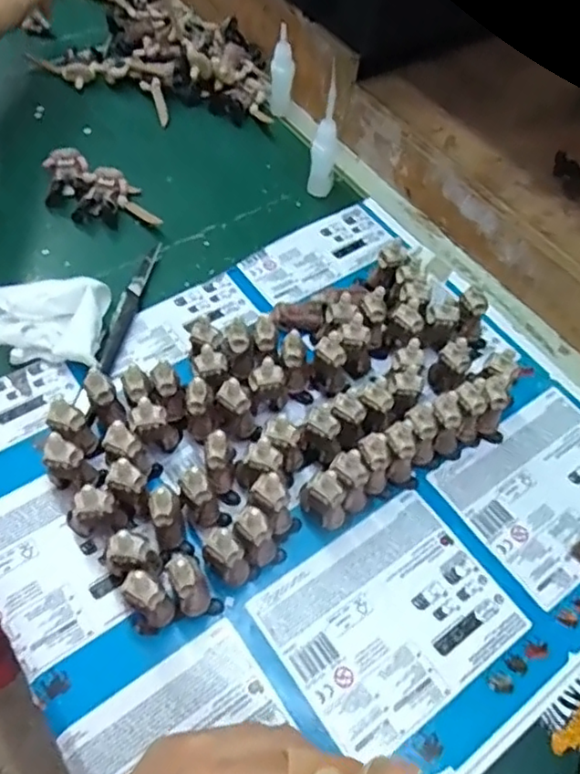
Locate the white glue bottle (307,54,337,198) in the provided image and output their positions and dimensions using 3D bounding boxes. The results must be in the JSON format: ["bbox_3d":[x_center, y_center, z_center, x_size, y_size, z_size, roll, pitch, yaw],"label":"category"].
[{"bbox_3d":[0.031,-0.216,0.538,0.022,0.105,0.028,9,56,1],"label":"white glue bottle"}]

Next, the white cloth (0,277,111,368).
[{"bbox_3d":[-0.192,-0.051,0.457,0.107,0.033,0.065,5,56,-1],"label":"white cloth"}]

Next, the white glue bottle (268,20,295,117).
[{"bbox_3d":[-0.009,-0.310,0.617,0.022,0.081,0.024,1,56,-4],"label":"white glue bottle"}]

